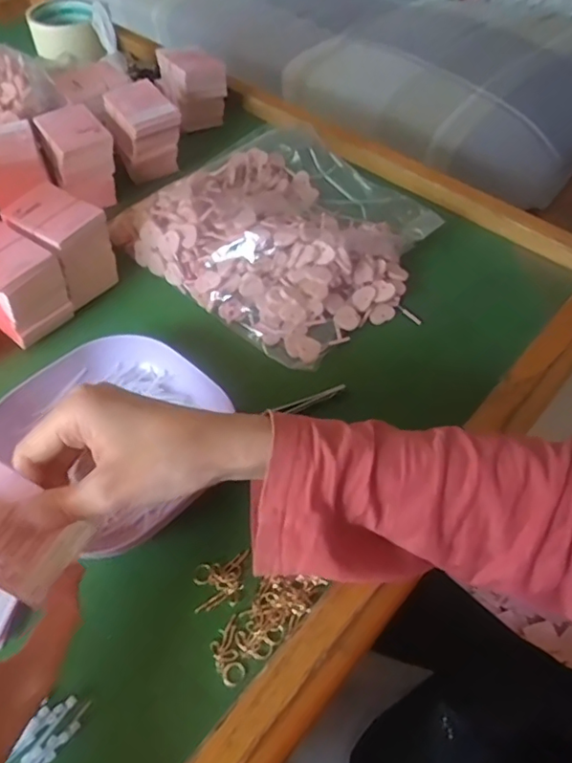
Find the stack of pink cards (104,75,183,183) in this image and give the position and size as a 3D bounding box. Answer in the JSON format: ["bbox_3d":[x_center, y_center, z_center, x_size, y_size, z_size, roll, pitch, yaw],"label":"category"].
[{"bbox_3d":[-0.141,-0.245,0.569,0.056,0.070,0.066,-21,57,-17],"label":"stack of pink cards"}]

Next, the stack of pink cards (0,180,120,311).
[{"bbox_3d":[-0.181,-0.111,0.471,0.070,0.064,0.054,31,58,19],"label":"stack of pink cards"}]

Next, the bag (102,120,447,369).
[{"bbox_3d":[0.004,-0.136,0.505,0.230,0.044,0.216,36,60,23],"label":"bag"}]

